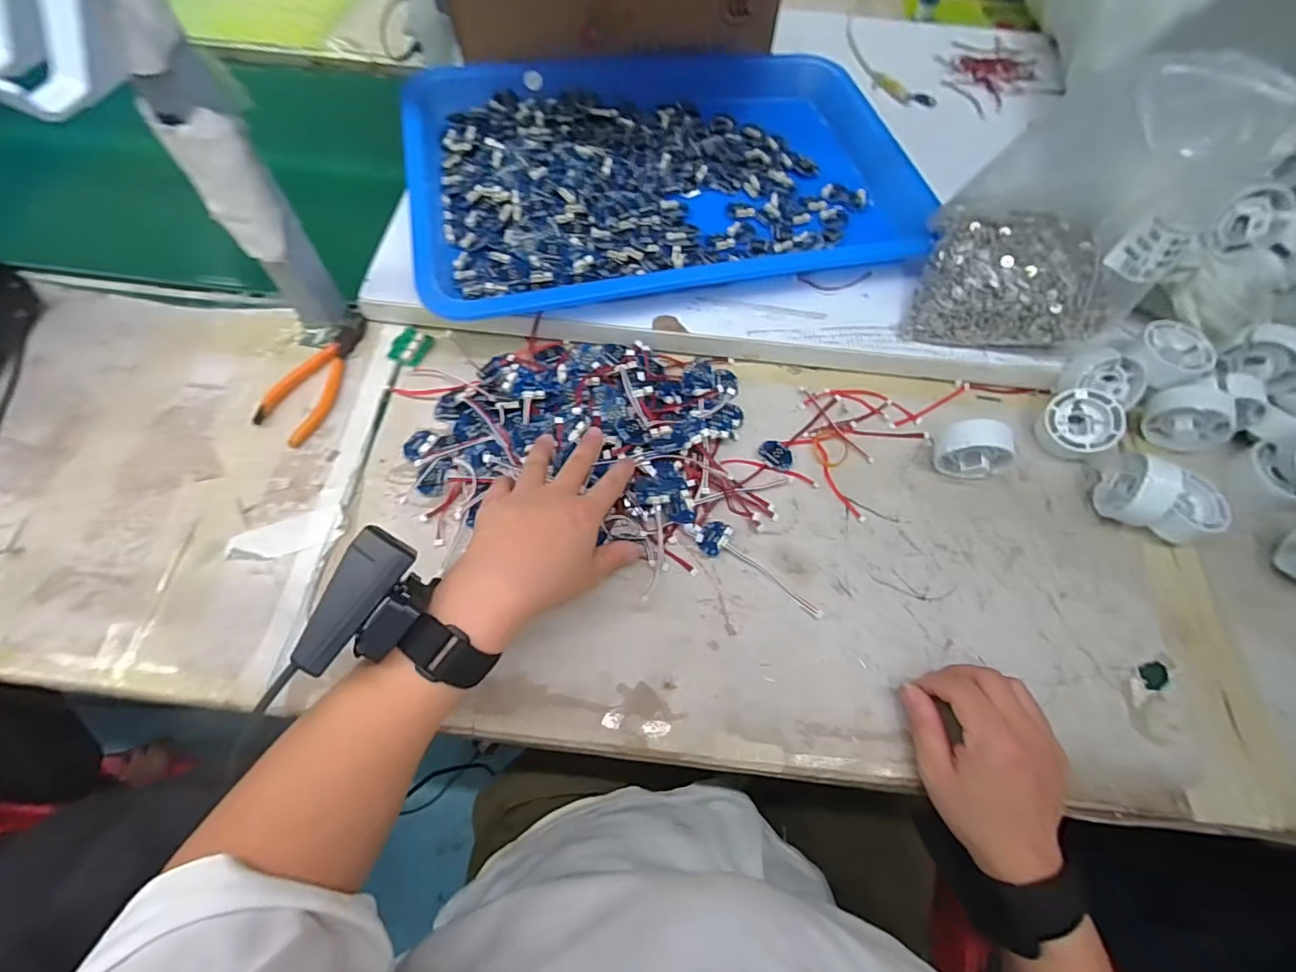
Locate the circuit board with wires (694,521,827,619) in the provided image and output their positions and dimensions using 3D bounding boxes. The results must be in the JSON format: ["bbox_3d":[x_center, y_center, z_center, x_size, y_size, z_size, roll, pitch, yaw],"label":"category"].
[{"bbox_3d":[0.081,0.062,0.399,0.104,0.009,0.025,38,67,17],"label":"circuit board with wires"}]

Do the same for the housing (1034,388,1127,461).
[{"bbox_3d":[0.349,-0.049,0.445,0.052,0.027,0.052,-3,77,15],"label":"housing"}]

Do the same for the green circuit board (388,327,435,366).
[{"bbox_3d":[-0.210,-0.125,0.482,0.034,0.009,0.035,24,64,10],"label":"green circuit board"}]

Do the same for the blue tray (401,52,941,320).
[{"bbox_3d":[0.020,-0.322,0.547,0.479,0.050,0.329,-10,63,-8],"label":"blue tray"}]

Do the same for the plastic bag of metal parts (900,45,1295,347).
[{"bbox_3d":[0.309,-0.193,0.414,0.160,0.193,0.143,37,68,15],"label":"plastic bag of metal parts"}]

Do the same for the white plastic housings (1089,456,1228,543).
[{"bbox_3d":[0.376,0.010,0.400,0.044,0.050,0.074,-38,69,-20],"label":"white plastic housings"}]

